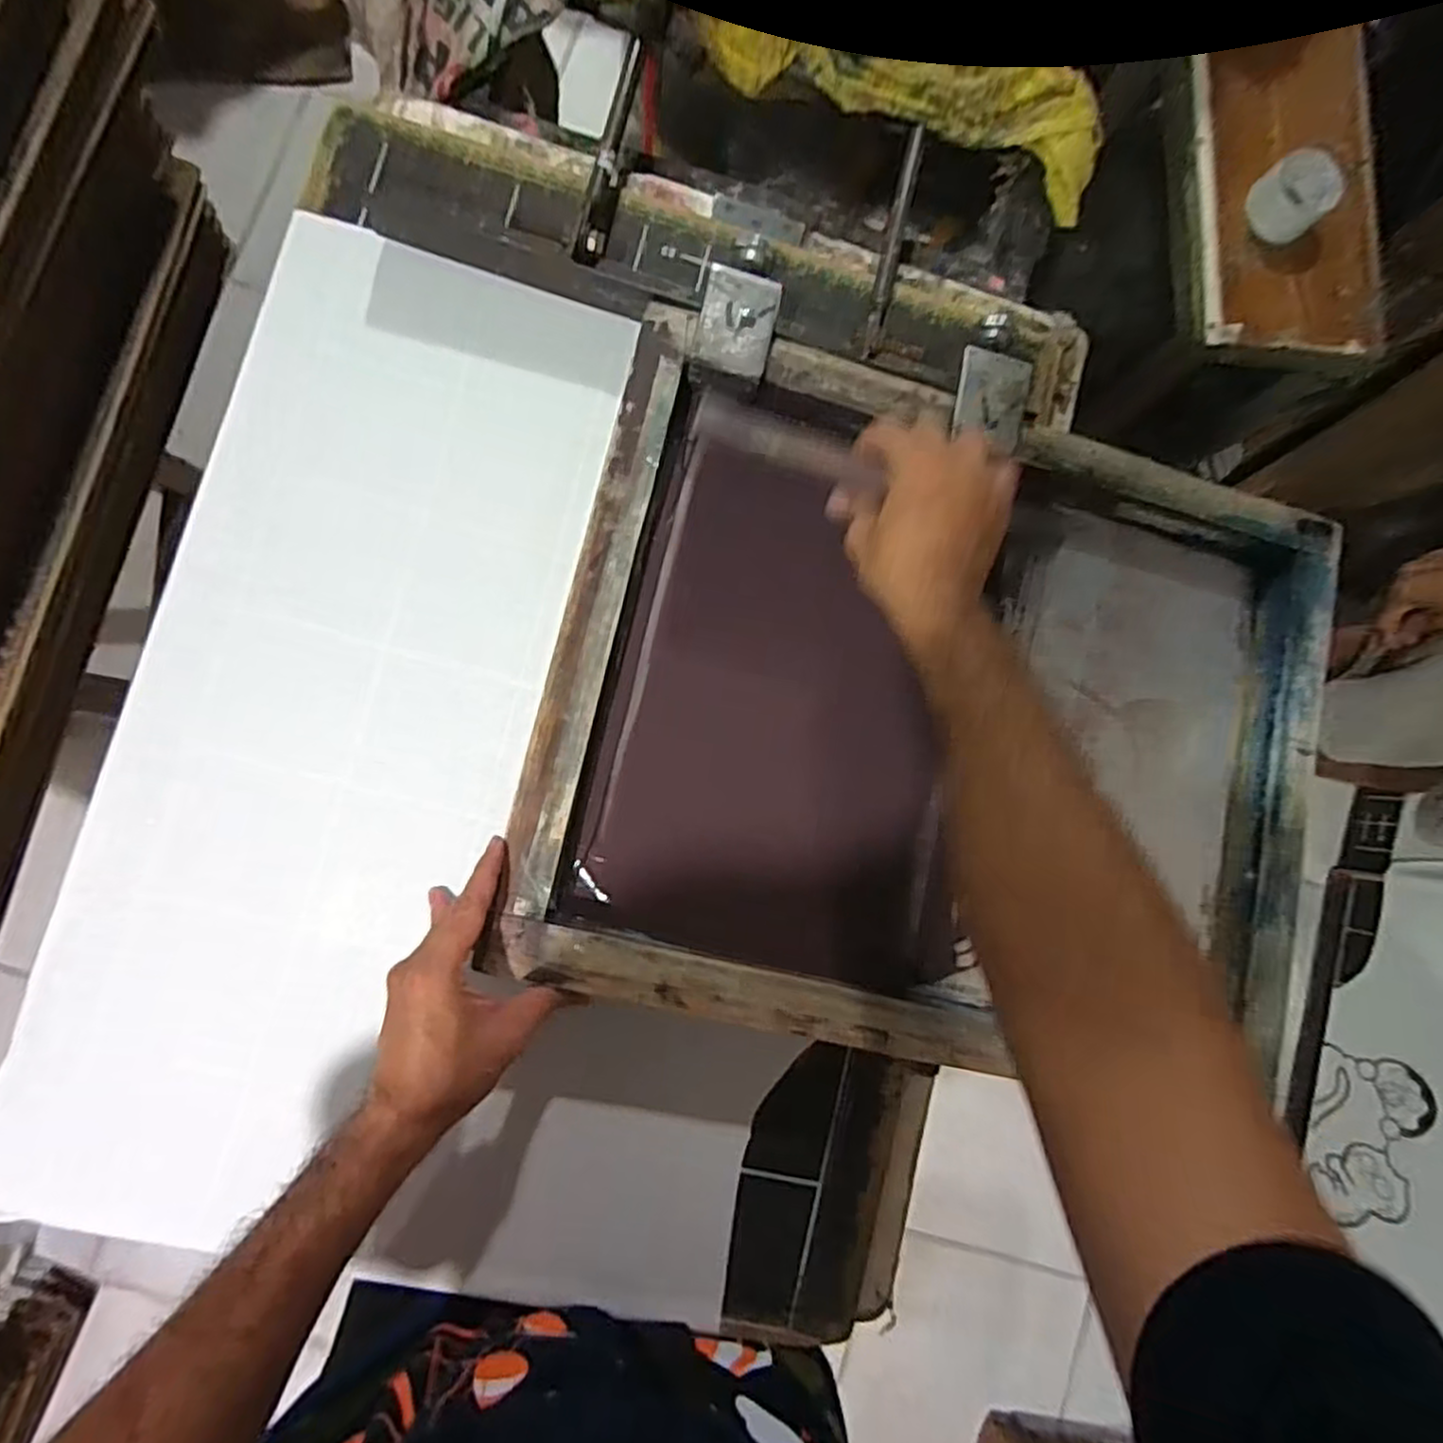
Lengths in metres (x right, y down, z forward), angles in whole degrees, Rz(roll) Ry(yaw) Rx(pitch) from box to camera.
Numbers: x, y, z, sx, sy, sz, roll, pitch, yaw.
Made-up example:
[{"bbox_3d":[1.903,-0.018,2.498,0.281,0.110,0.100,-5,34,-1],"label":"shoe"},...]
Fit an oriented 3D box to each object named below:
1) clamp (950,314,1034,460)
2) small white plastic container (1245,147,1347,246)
[{"bbox_3d":[0.204,-0.256,0.541,0.054,0.021,0.102,12,78,-5],"label":"clamp"},{"bbox_3d":[0.660,-0.605,0.835,0.102,0.033,0.080,-42,91,-8],"label":"small white plastic container"}]

